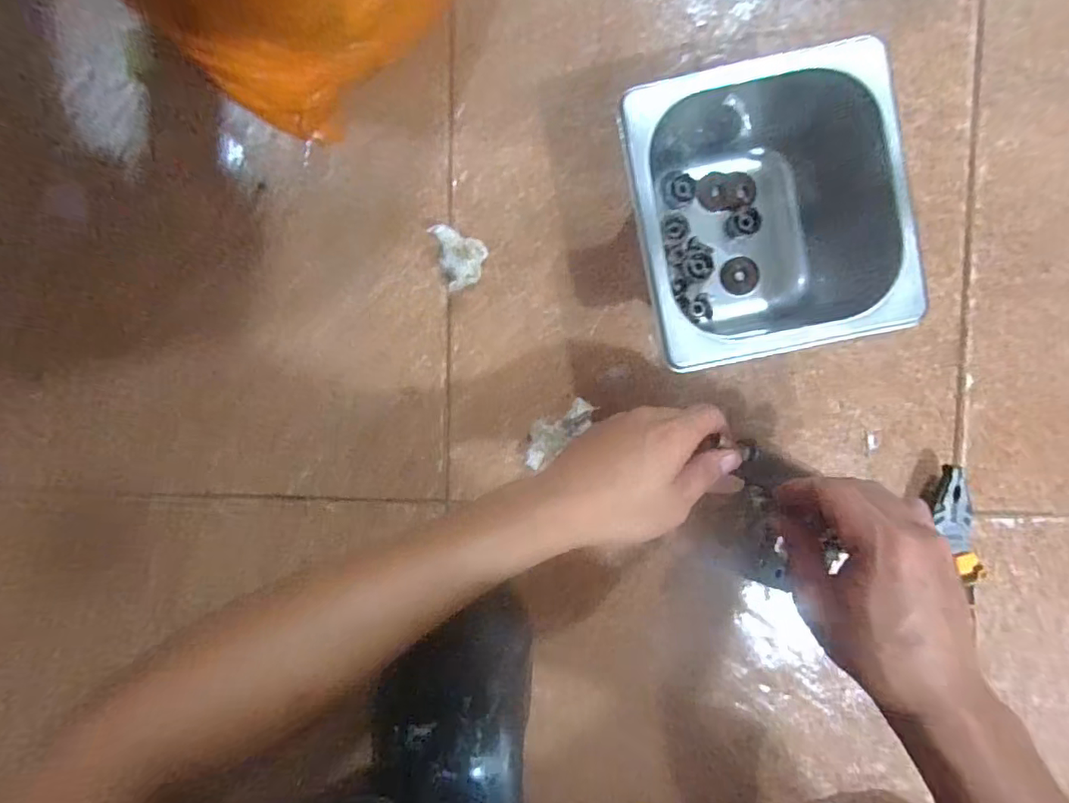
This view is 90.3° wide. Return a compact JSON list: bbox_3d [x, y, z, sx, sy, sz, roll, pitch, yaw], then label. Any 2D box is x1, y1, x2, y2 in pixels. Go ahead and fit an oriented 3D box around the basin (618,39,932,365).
[{"bbox_3d":[0.141,-0.130,0.364,0.157,0.094,0.192,-11,93,2],"label":"basin"}]

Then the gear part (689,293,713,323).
[{"bbox_3d":[0.128,-0.072,0.410,0.019,0.009,0.020,0,93,1],"label":"gear part"}]

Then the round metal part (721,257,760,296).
[{"bbox_3d":[0.160,-0.098,0.415,0.027,0.005,0.029,0,93,1],"label":"round metal part"}]

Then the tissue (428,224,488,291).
[{"bbox_3d":[-0.056,-0.113,0.408,0.036,0.020,0.048,-23,93,2],"label":"tissue"}]

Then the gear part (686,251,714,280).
[{"bbox_3d":[0.125,-0.104,0.407,0.021,0.010,0.020,0,93,1],"label":"gear part"}]

